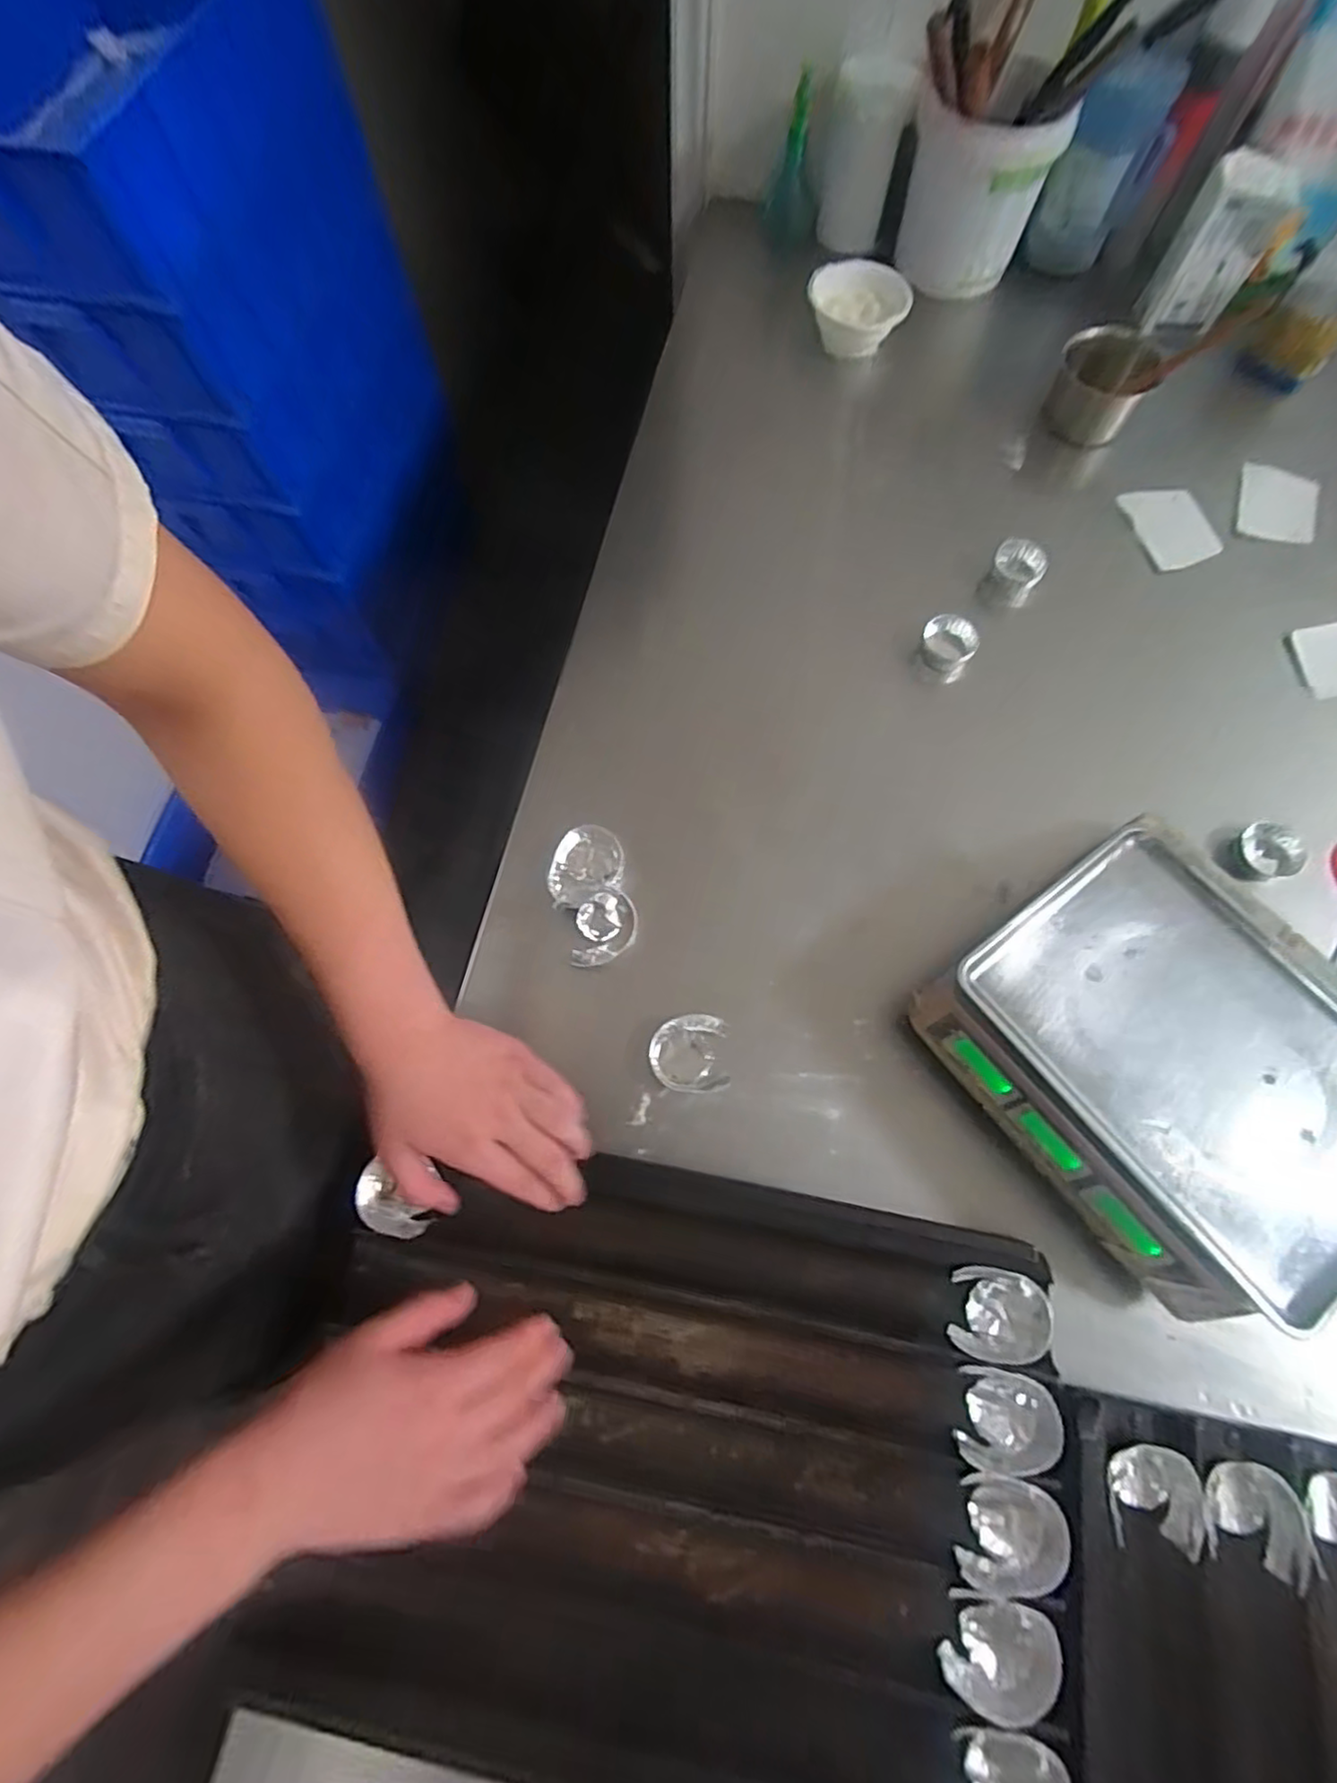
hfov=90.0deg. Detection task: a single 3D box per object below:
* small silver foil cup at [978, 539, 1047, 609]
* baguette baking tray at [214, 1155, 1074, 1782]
[{"bbox_3d":[0.437,-0.400,0.856,0.063,0.061,0.064,0,70,1],"label":"small silver foil cup"},{"bbox_3d":[0.003,0.440,0.533,0.582,0.034,0.393,9,69,4],"label":"baguette baking tray"}]

